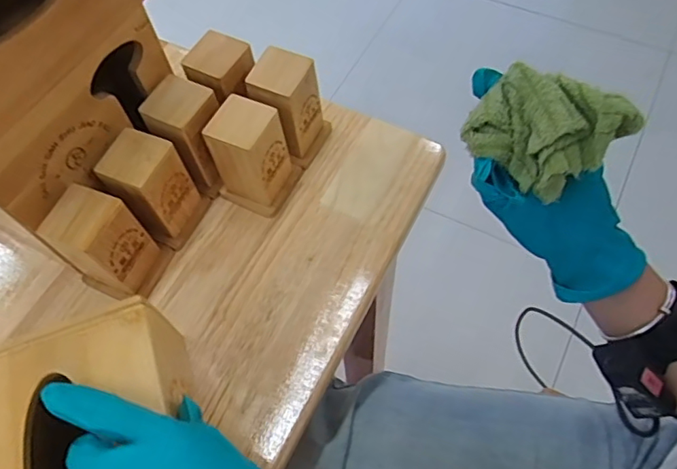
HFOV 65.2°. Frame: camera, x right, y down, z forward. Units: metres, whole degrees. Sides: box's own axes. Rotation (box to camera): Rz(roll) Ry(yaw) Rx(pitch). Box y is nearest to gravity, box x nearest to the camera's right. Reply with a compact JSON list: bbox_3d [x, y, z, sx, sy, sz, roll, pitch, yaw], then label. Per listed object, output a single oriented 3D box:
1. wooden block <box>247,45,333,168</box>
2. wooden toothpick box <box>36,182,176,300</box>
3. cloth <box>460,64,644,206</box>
[{"bbox_3d":[-0.040,-0.107,0.449,0.048,0.086,0.050,26,67,15],"label":"wooden block"},{"bbox_3d":[-0.173,0.007,0.395,0.052,0.085,0.053,25,66,14],"label":"wooden toothpick box"},{"bbox_3d":[0.124,-0.068,0.317,0.082,0.058,0.055,40,71,20],"label":"cloth"}]

